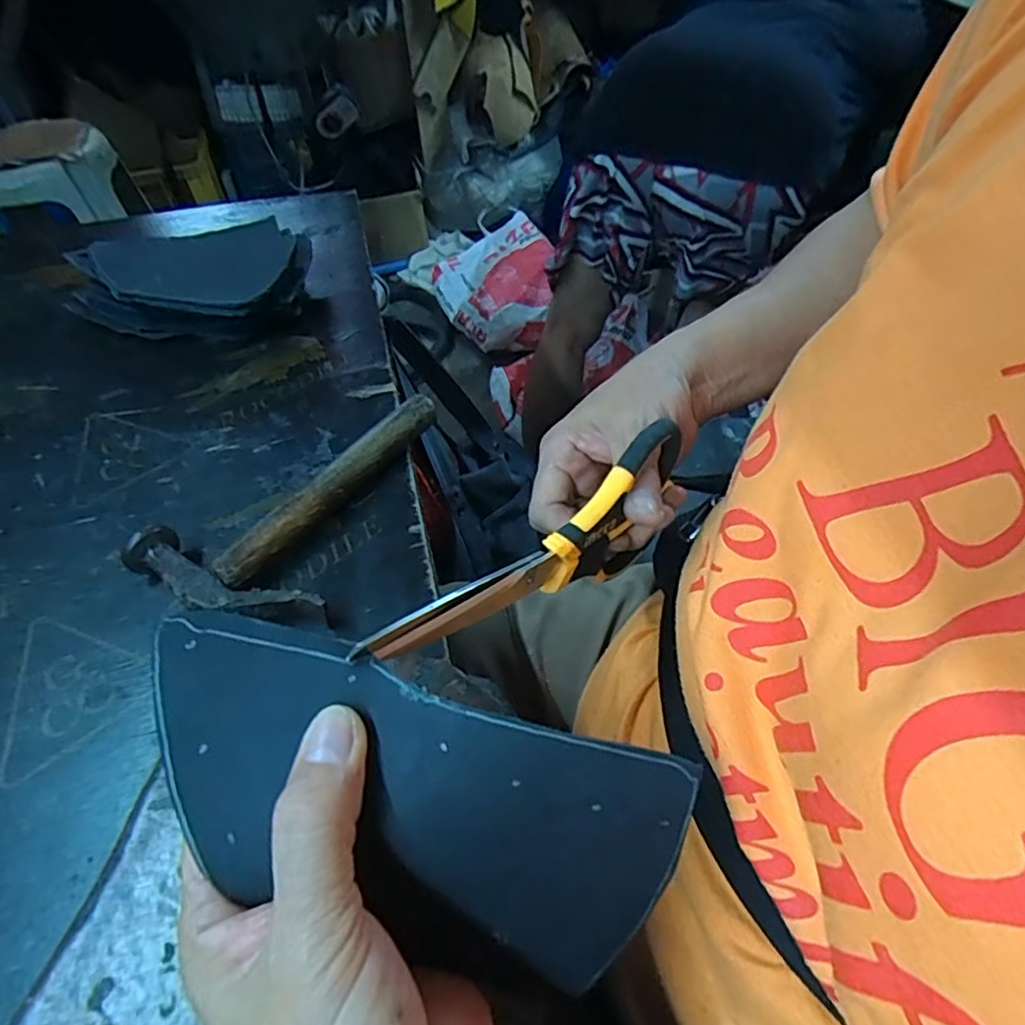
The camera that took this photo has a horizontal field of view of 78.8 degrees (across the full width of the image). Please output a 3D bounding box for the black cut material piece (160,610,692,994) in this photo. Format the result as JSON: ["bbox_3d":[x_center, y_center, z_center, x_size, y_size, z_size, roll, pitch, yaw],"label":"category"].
[{"bbox_3d":[-0.033,0.087,0.184,0.159,0.018,0.074,17,85,0],"label":"black cut material piece"}]

